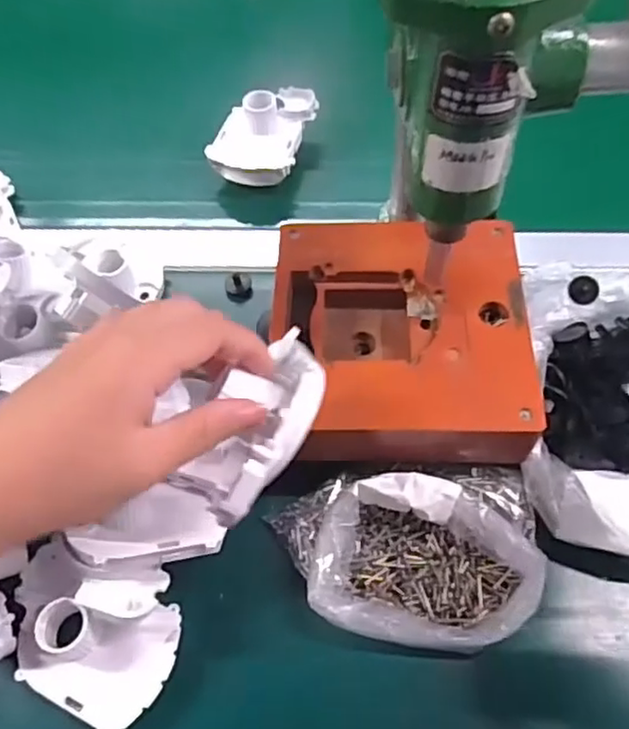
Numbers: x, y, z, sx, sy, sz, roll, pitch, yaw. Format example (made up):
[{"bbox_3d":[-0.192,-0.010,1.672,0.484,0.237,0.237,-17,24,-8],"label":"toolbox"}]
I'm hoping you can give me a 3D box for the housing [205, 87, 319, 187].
[{"bbox_3d":[-0.043,-0.196,0.547,0.070,0.036,0.092,14,59,11],"label":"housing"}]

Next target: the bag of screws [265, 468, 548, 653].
[{"bbox_3d":[0.052,0.100,0.363,0.142,0.040,0.098,1,58,3],"label":"bag of screws"}]

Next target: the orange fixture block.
[{"bbox_3d":[0.052,-0.011,0.411,0.153,0.065,0.155,-3,58,1],"label":"orange fixture block"}]

